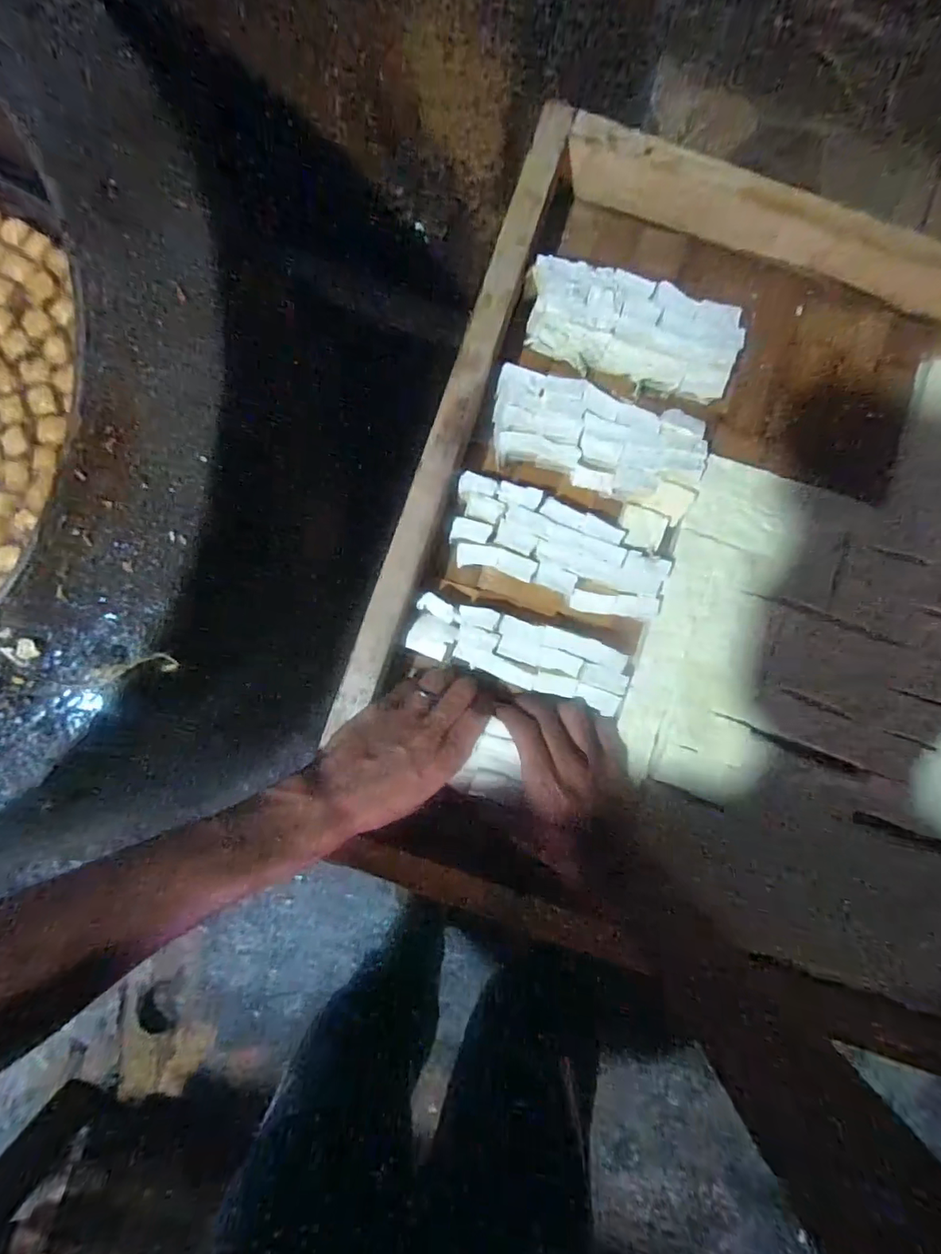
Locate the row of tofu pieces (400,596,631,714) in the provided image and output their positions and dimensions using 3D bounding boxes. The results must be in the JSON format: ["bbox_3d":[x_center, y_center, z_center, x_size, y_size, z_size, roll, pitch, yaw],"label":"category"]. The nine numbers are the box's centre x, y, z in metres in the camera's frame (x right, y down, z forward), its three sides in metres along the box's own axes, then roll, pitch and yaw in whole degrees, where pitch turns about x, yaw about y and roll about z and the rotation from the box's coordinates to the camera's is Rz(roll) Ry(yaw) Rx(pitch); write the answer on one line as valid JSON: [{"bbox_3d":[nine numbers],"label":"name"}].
[{"bbox_3d":[0.042,0.019,0.423,0.175,0.025,0.050,17,86,0],"label":"row of tofu pieces"}]

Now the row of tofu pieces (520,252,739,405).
[{"bbox_3d":[0.133,-0.242,0.442,0.170,0.034,0.078,16,86,-1],"label":"row of tofu pieces"}]

